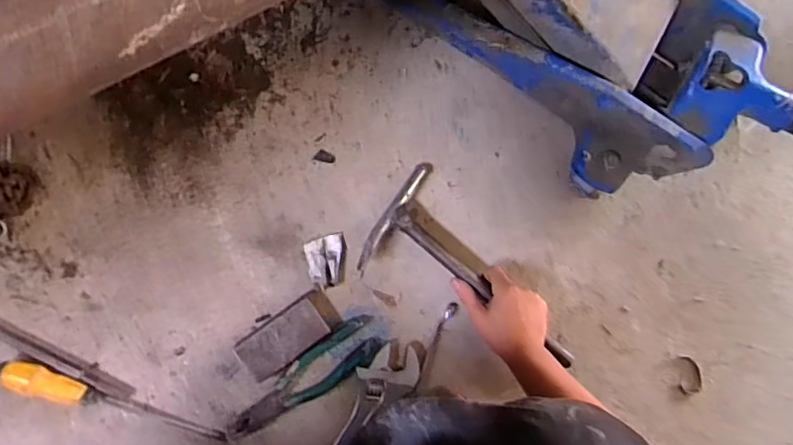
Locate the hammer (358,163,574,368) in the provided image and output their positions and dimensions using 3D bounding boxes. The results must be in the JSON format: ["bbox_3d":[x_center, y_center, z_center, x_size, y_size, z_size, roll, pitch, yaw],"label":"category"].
[{"bbox_3d":[0.104,0.084,0.700,0.315,0.034,0.154,42,82,-4],"label":"hammer"}]

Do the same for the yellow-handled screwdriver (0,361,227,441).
[{"bbox_3d":[-0.325,0.210,0.633,0.256,0.035,0.027,21,85,-8],"label":"yellow-handled screwdriver"}]

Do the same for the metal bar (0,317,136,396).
[{"bbox_3d":[-0.400,0.152,0.630,0.200,0.015,0.021,31,83,-7],"label":"metal bar"}]

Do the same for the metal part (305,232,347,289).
[{"bbox_3d":[-0.087,0.049,0.690,0.050,0.017,0.065,-8,90,-10],"label":"metal part"}]

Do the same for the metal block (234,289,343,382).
[{"bbox_3d":[-0.132,0.138,0.675,0.123,0.025,0.057,-36,94,-9],"label":"metal block"}]

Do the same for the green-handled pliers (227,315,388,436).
[{"bbox_3d":[-0.115,0.193,0.679,0.213,0.017,0.060,-31,93,-9],"label":"green-handled pliers"}]

